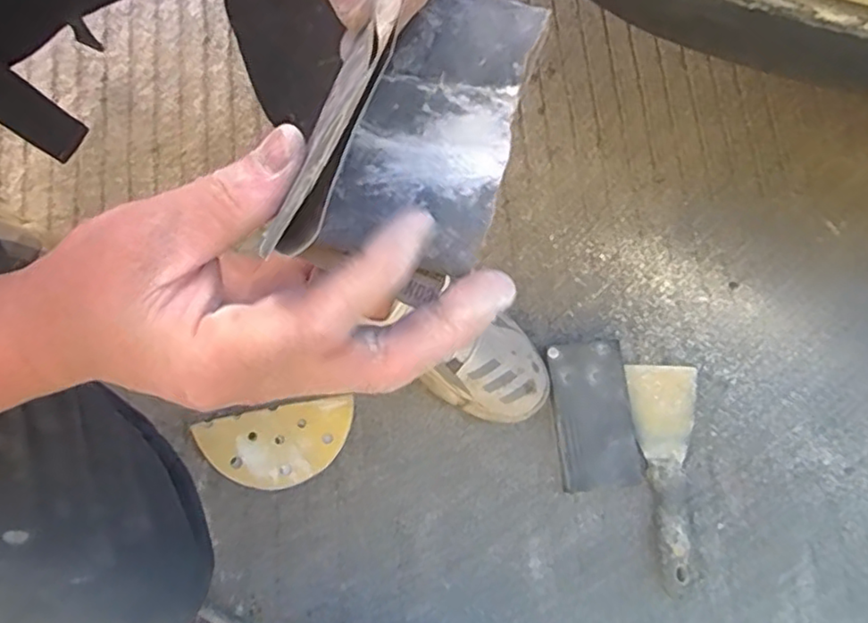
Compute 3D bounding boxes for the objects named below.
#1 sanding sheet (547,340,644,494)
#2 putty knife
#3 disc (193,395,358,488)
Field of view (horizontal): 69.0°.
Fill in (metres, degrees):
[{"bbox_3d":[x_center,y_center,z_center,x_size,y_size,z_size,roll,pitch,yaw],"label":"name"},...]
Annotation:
[{"bbox_3d":[0.143,0.092,0.574,0.071,0.024,0.130,-6,77,-1],"label":"sanding sheet"},{"bbox_3d":[0.206,0.144,0.564,0.067,0.030,0.194,4,77,1],"label":"putty knife"},{"bbox_3d":[-0.141,0.122,0.572,0.139,0.005,0.069,-12,82,-3],"label":"disc"}]

